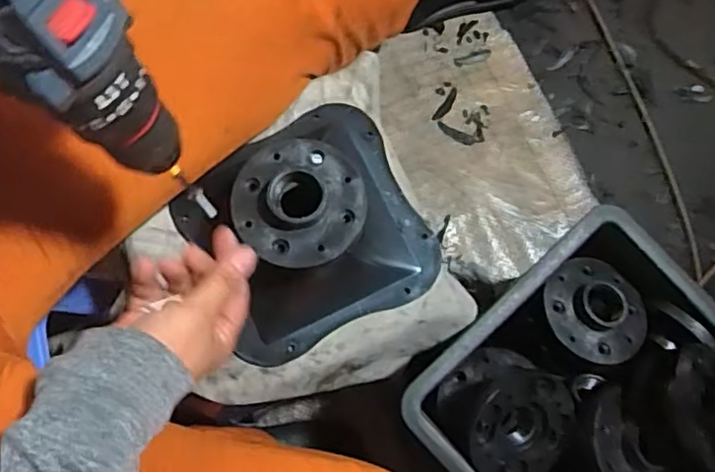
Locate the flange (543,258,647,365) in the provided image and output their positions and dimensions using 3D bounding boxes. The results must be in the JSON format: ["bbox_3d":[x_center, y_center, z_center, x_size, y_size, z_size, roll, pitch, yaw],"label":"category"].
[{"bbox_3d":[0.208,0.065,0.535,0.086,0.028,0.090,0,76,-2],"label":"flange"}]

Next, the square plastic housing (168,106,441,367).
[{"bbox_3d":[-0.036,-0.016,0.468,0.167,0.084,0.174,-25,78,-8],"label":"square plastic housing"}]

